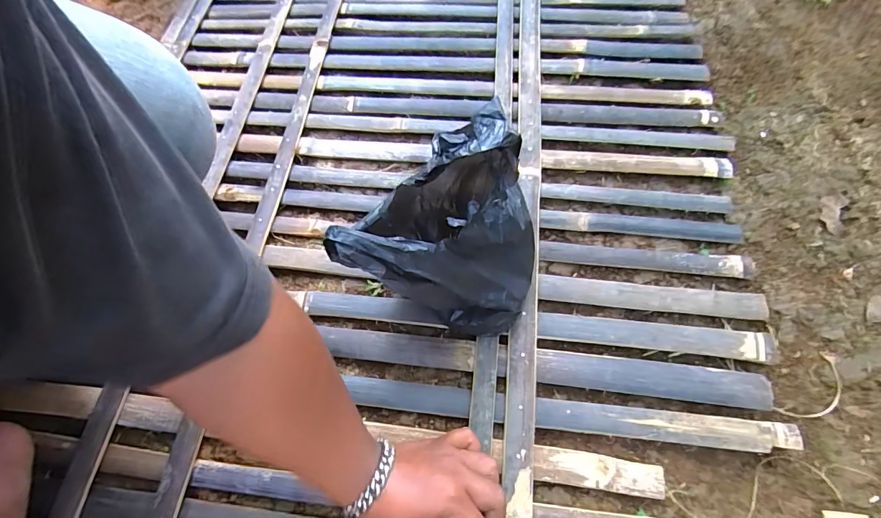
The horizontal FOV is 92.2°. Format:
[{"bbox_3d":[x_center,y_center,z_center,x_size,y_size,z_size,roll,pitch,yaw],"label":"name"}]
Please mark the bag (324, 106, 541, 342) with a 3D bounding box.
[{"bbox_3d":[0.011,-0.042,0.434,0.176,0.205,0.189,7,66,5],"label":"bag"}]

